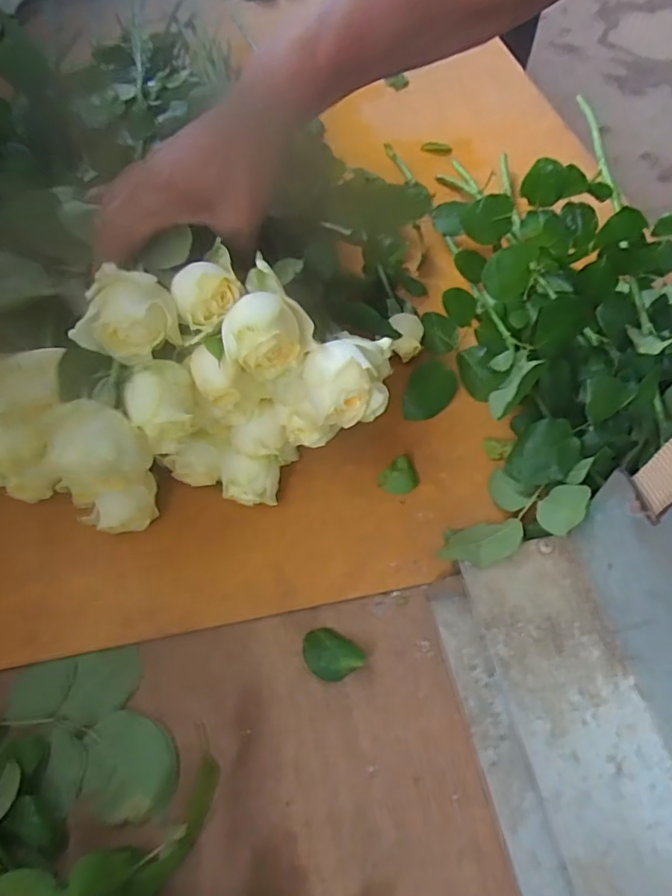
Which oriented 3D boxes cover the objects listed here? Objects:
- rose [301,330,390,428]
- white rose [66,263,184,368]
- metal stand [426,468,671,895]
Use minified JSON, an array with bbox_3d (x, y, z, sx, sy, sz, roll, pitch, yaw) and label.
[{"bbox_3d":[0.005,-0.043,0.346,0.055,0.050,0.044,-3,58,-1],"label":"rose"},{"bbox_3d":[-0.127,-0.078,0.329,0.059,0.041,0.037,-22,60,-12],"label":"white rose"},{"bbox_3d":[0.133,0.125,0.269,0.103,0.178,0.206,-11,59,-6],"label":"metal stand"}]

